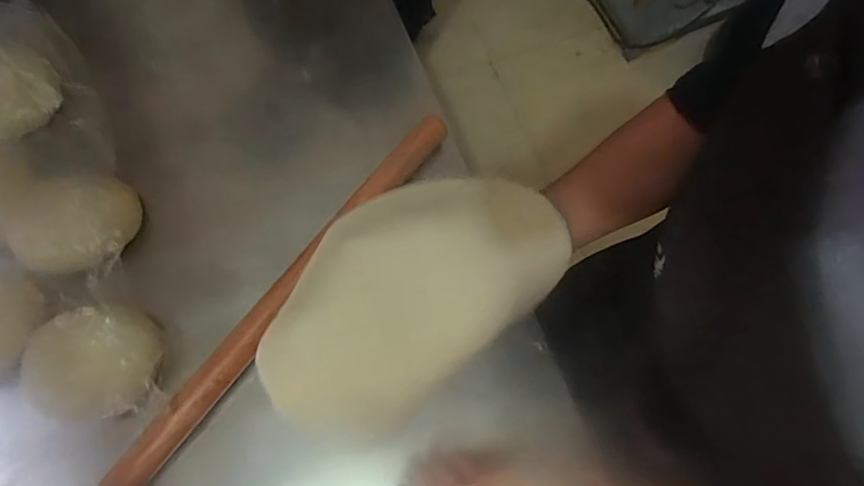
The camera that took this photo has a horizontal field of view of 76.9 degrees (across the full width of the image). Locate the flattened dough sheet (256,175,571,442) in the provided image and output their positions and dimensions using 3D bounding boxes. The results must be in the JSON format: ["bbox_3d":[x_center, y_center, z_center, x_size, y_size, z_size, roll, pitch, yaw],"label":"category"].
[{"bbox_3d":[-0.022,0.032,0.419,0.243,0.032,0.145,-38,77,-14],"label":"flattened dough sheet"}]

